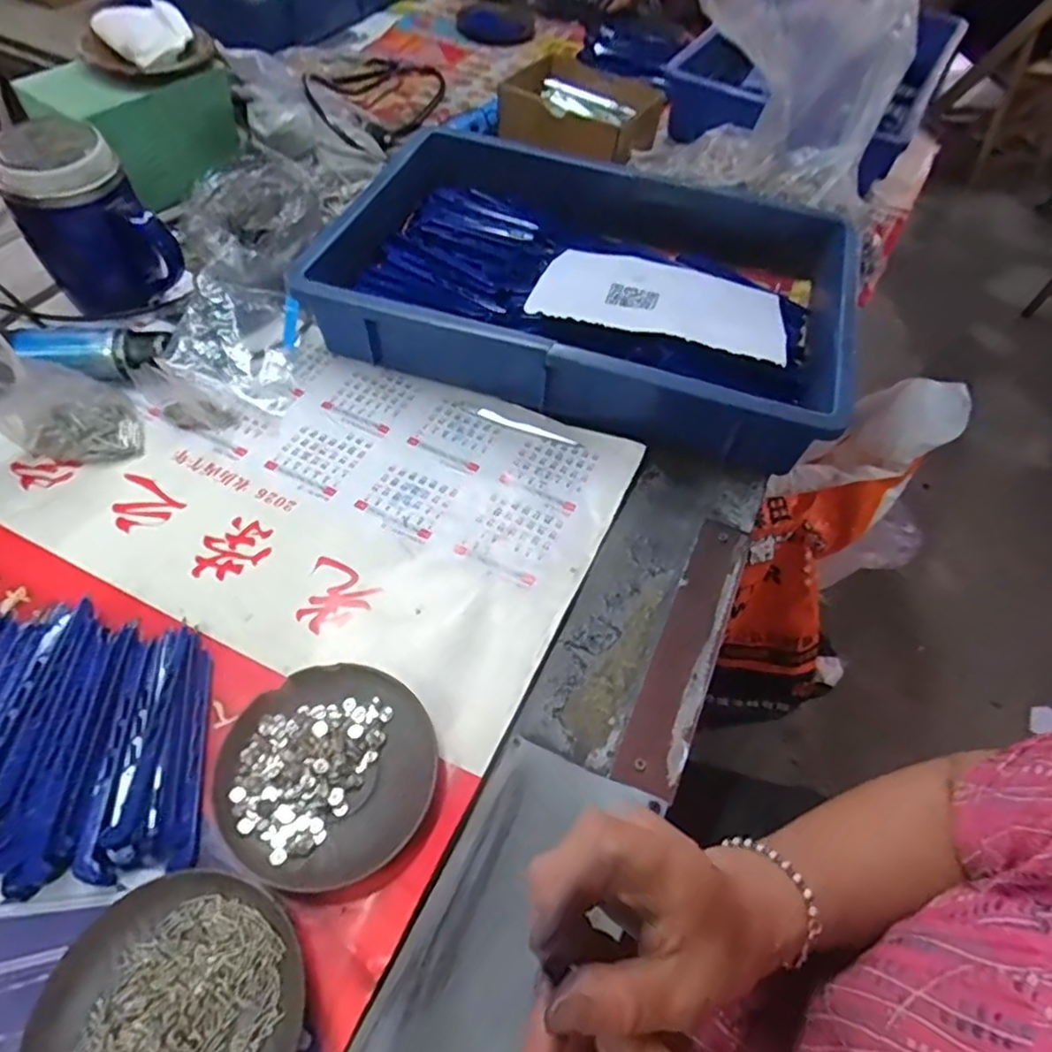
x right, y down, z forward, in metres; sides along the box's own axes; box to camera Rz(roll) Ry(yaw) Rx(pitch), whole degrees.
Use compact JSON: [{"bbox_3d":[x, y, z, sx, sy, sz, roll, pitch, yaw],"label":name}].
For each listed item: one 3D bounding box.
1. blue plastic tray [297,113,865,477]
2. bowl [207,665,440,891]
[{"bbox_3d":[0.058,-0.218,0.571,0.414,0.078,0.298,17,56,8],"label":"blue plastic tray"},{"bbox_3d":[-0.109,0.133,0.355,0.112,0.014,0.110,2,55,-3],"label":"bowl"}]

